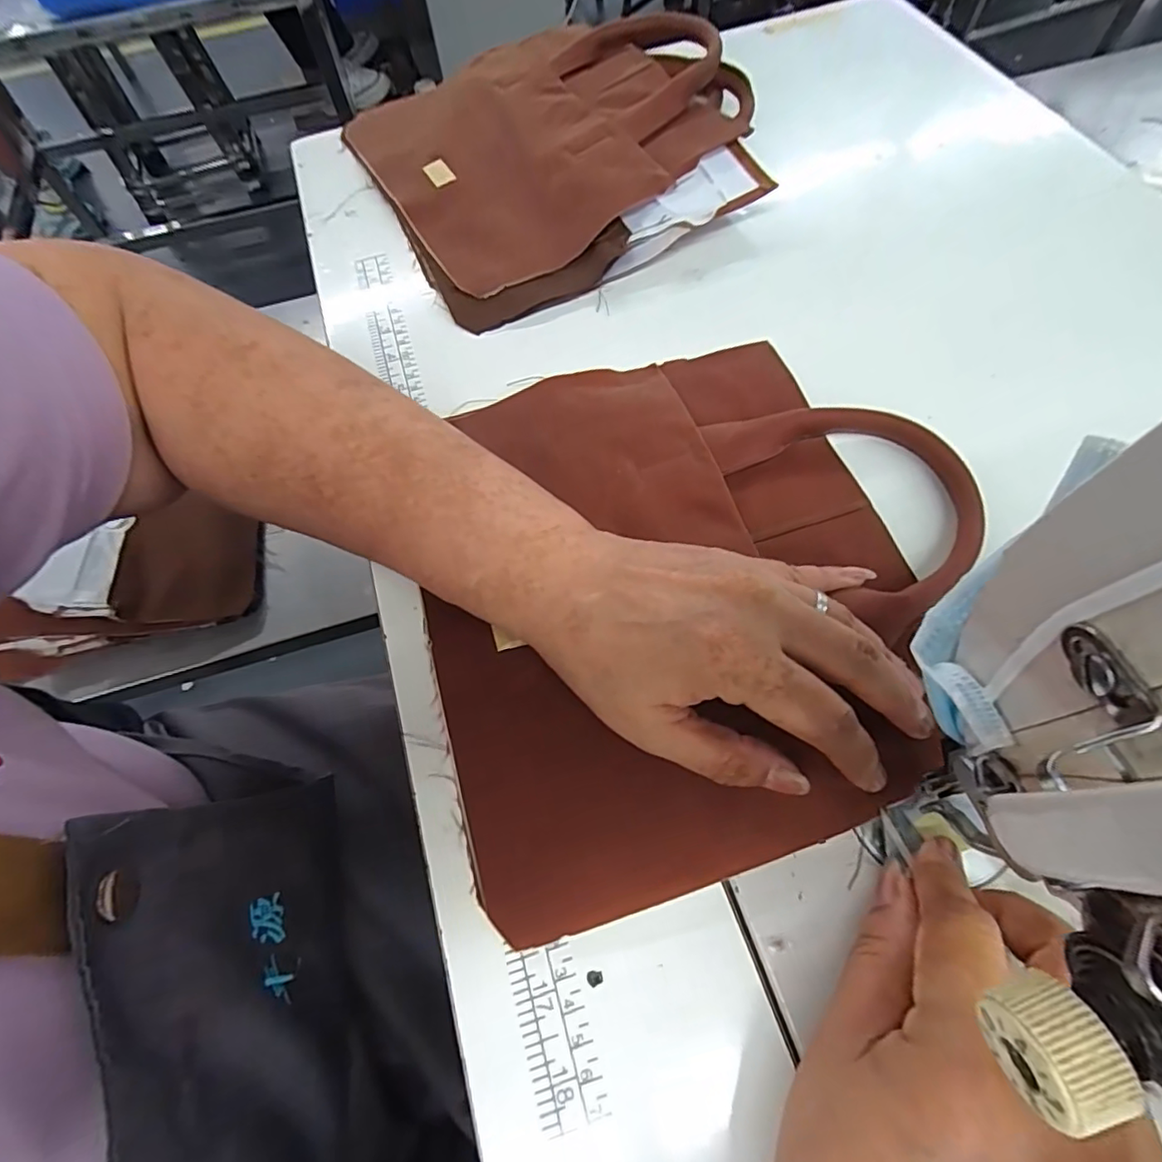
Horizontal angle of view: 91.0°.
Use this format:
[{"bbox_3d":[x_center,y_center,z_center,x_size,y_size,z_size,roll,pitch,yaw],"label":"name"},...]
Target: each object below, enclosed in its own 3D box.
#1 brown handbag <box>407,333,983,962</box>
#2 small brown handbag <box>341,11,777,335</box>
[{"bbox_3d":[0.058,-0.008,0.266,0.258,0.016,0.251,-14,66,-5],"label":"brown handbag"},{"bbox_3d":[-0.014,-0.322,0.412,0.270,0.036,0.277,-26,67,-10],"label":"small brown handbag"}]

